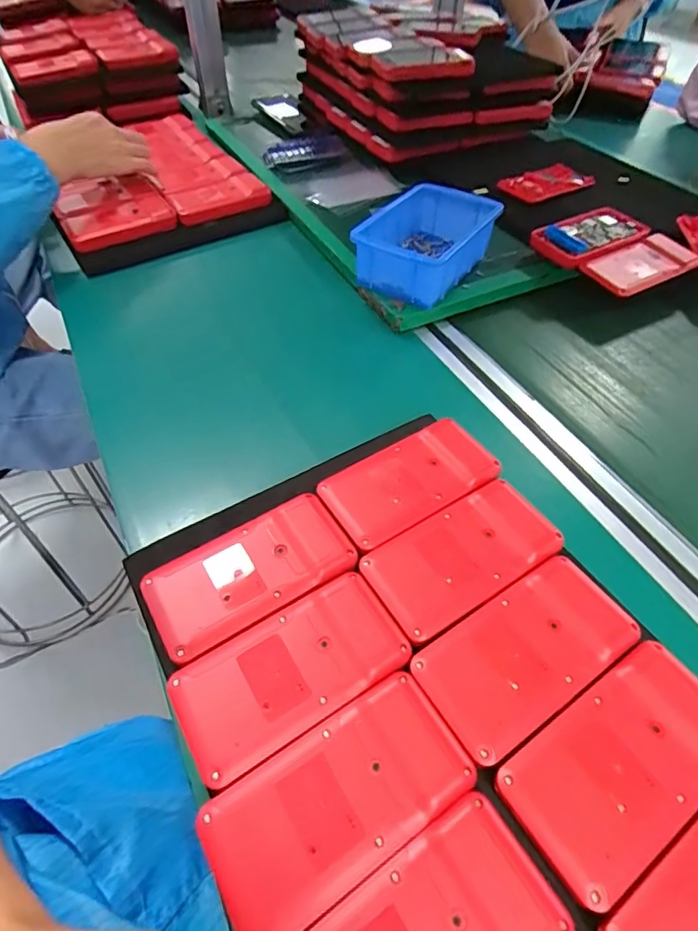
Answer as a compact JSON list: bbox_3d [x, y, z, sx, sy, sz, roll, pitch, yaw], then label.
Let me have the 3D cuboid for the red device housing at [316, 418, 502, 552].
[{"bbox_3d":[0.041,0.008,0.353,0.116,0.011,0.062,-25,55,-21],"label":"red device housing"}]

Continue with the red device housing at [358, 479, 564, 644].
[{"bbox_3d":[0.071,0.054,0.319,0.119,0.011,0.063,-26,55,-21],"label":"red device housing"}]

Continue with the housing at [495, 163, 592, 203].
[{"bbox_3d":[0.245,-0.354,0.645,0.117,0.010,0.055,-21,63,-16],"label":"housing"}]

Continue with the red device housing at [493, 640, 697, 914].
[{"bbox_3d":[0.132,0.139,0.245,0.118,0.009,0.060,-27,56,-22],"label":"red device housing"}]

